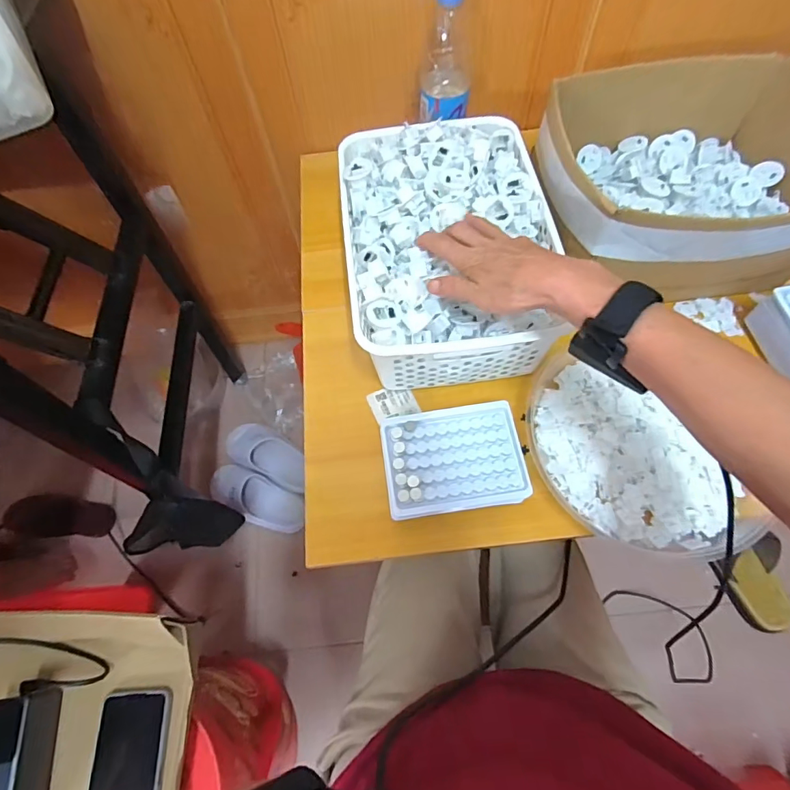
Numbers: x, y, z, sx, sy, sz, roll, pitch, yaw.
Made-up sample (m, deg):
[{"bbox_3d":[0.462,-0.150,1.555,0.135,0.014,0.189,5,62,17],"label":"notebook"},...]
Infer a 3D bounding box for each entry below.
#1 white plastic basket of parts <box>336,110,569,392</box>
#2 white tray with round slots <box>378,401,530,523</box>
[{"bbox_3d":[0.054,-0.166,0.506,0.208,0.098,0.293,-8,65,-1],"label":"white plastic basket of parts"},{"bbox_3d":[0.057,0.065,0.459,0.132,0.038,0.102,-8,65,-1],"label":"white tray with round slots"}]

